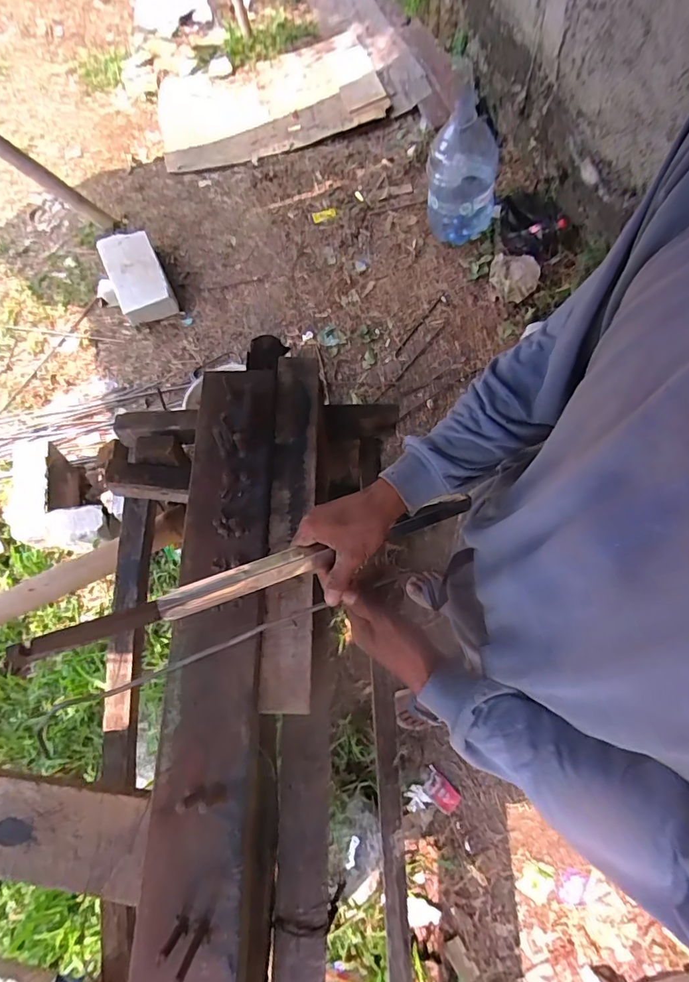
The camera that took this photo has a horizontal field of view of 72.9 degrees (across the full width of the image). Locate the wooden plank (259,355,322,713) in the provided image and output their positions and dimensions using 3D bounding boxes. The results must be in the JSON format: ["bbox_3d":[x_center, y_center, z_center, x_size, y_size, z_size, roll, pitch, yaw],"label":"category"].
[{"bbox_3d":[-0.064,0.026,0.588,0.060,0.027,0.454,-1,68,4],"label":"wooden plank"}]

